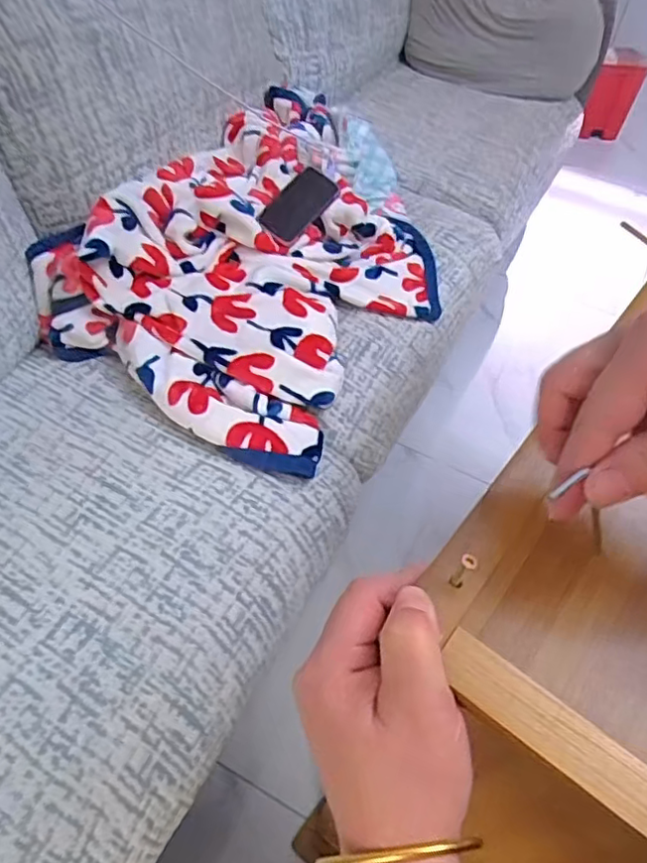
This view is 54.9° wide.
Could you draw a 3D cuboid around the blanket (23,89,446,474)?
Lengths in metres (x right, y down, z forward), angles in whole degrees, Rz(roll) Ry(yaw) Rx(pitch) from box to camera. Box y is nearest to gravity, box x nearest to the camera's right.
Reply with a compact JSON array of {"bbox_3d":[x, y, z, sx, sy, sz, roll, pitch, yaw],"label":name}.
[{"bbox_3d":[-0.072,-0.305,1.080,0.494,0.221,0.719,31,55,18],"label":"blanket"}]

